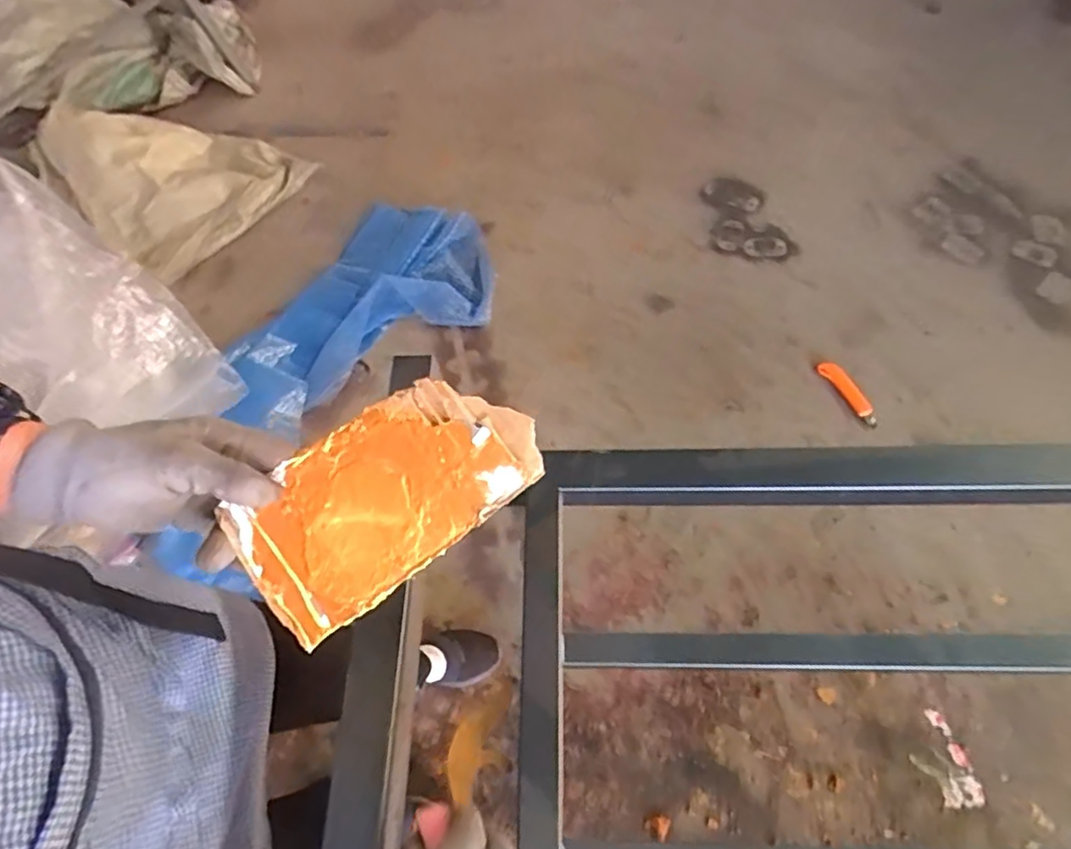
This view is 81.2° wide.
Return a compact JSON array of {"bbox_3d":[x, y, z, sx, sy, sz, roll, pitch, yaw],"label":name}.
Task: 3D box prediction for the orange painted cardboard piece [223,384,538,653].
[{"bbox_3d":[-0.095,0.043,0.411,0.193,0.006,0.104,-36,82,-17],"label":"orange painted cardboard piece"}]

